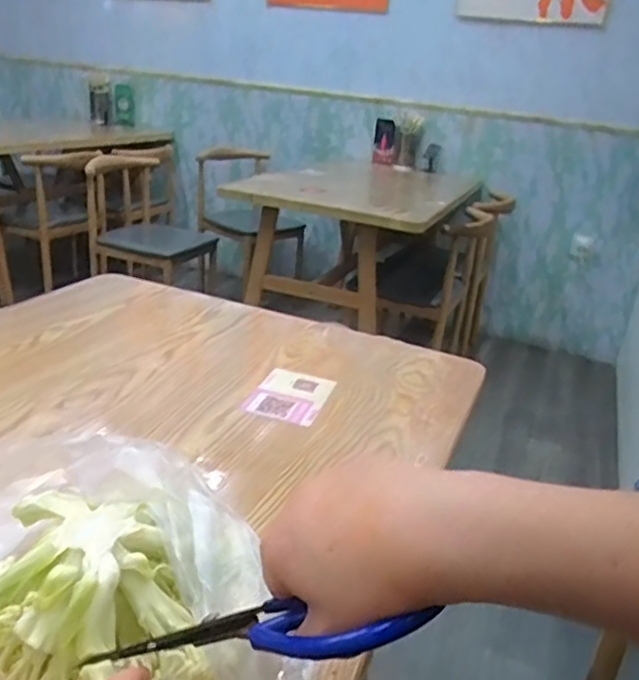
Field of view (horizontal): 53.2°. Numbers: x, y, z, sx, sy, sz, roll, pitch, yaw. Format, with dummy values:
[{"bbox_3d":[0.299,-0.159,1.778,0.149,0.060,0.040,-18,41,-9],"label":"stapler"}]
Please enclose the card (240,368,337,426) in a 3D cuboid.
[{"bbox_3d":[-0.036,0.069,0.797,0.088,0.010,0.114,14,26,12],"label":"card"}]

